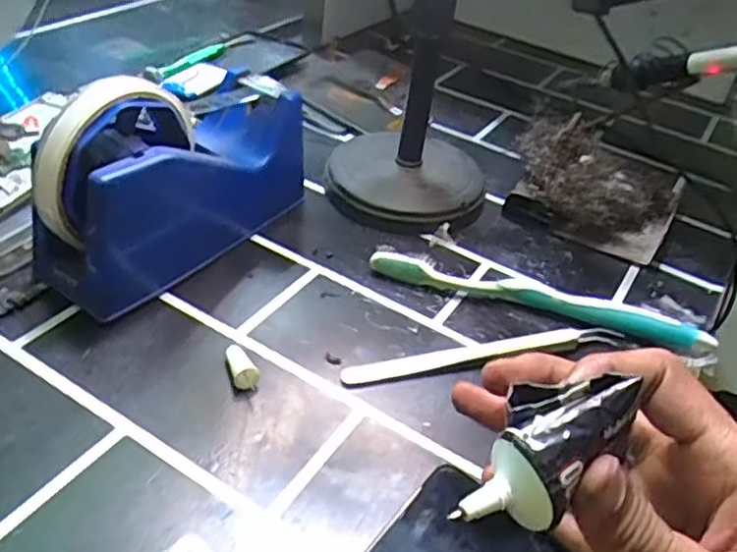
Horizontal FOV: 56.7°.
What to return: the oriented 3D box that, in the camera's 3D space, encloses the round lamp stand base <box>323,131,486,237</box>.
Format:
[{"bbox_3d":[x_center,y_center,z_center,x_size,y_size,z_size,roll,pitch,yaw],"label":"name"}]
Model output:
[{"bbox_3d":[0.025,-0.065,0.455,0.103,0.026,0.096,4,38,-3],"label":"round lamp stand base"}]

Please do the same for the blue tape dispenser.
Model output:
[{"bbox_3d":[-0.100,-0.058,0.364,0.056,0.100,0.160,29,43,26],"label":"blue tape dispenser"}]

